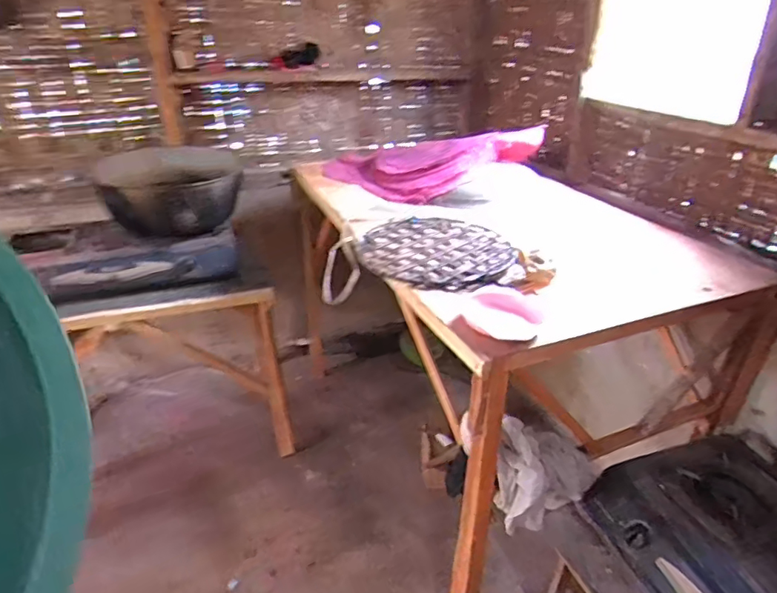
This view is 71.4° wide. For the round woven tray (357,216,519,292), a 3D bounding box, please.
[{"bbox_3d":[0.102,-0.110,1.233,0.334,0.037,0.370,-2,28,-5],"label":"round woven tray"}]

